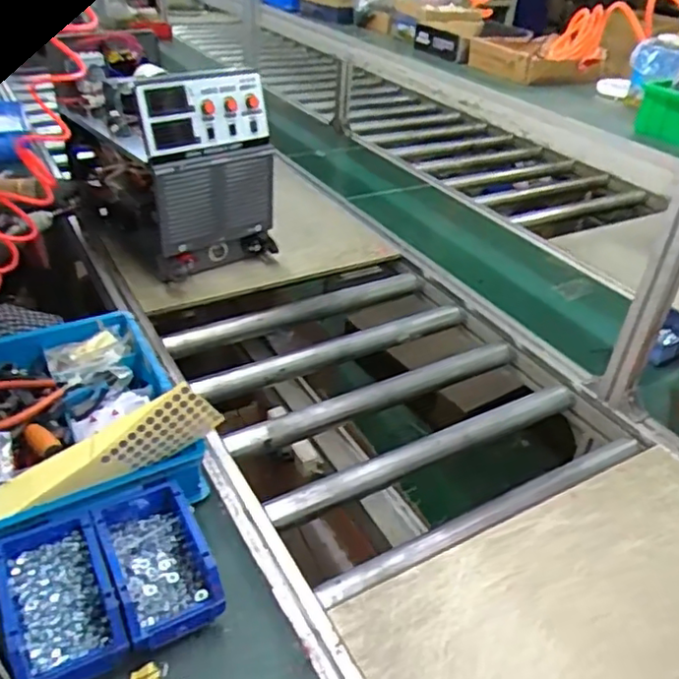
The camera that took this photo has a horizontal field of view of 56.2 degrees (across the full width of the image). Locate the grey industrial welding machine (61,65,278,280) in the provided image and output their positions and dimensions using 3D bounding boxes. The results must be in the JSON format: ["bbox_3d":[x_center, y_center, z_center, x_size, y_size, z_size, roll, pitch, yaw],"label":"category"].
[{"bbox_3d":[-0.299,-0.328,1.236,0.242,0.349,0.243,-25,44,-35],"label":"grey industrial welding machine"}]

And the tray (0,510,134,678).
[{"bbox_3d":[-0.287,0.272,0.651,0.103,0.072,0.158,-16,40,-26],"label":"tray"}]

